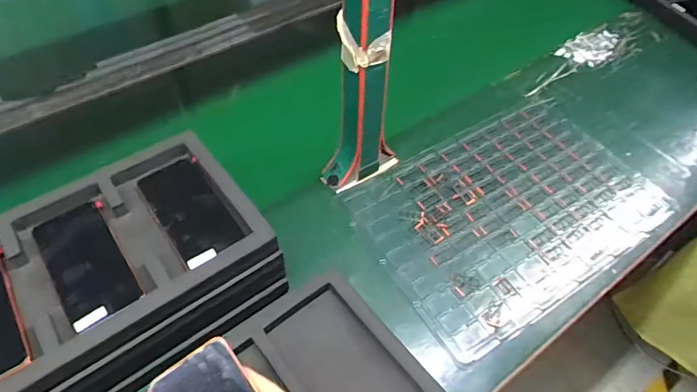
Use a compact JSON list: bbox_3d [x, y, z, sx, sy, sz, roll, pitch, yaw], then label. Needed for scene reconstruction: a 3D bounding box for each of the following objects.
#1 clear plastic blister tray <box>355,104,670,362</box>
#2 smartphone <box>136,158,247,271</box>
[{"bbox_3d":[0.251,0.011,0.731,0.469,0.024,0.291,-29,57,-22],"label":"clear plastic blister tray"},{"bbox_3d":[-0.194,0.013,0.575,0.076,0.008,0.153,-28,57,-21],"label":"smartphone"}]

